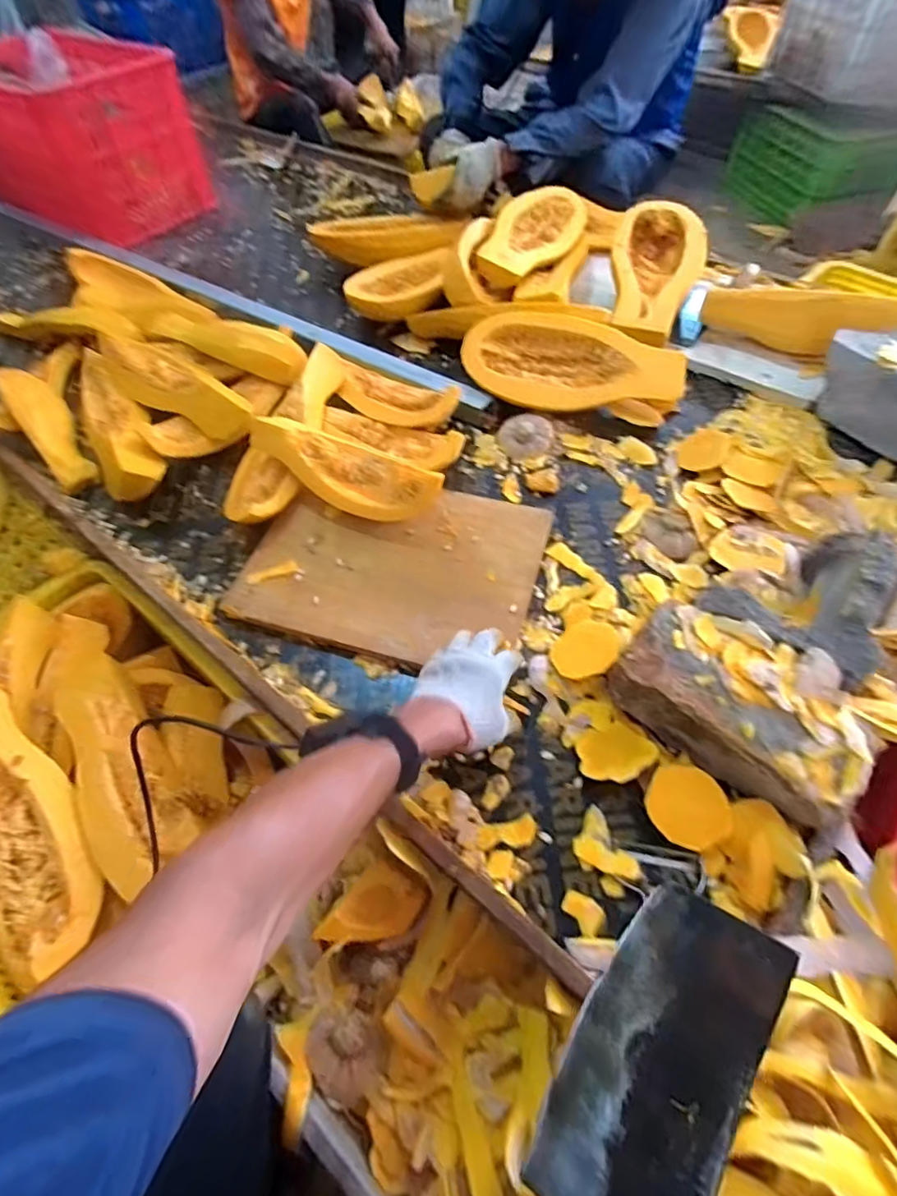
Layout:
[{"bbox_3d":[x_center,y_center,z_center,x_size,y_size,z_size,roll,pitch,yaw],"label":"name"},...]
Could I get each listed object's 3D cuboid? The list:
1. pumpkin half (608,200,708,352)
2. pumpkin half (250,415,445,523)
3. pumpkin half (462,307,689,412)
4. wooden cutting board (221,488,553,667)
[{"bbox_3d":[0.360,-0.569,0.980,0.158,0.087,0.325,15,61,9],"label":"pumpkin half"},{"bbox_3d":[-0.145,-0.182,0.783,0.307,0.068,0.104,24,60,19],"label":"pumpkin half"},{"bbox_3d":[0.195,-0.377,0.899,0.341,0.075,0.157,4,60,3],"label":"pumpkin half"},{"bbox_3d":[-0.071,-0.051,0.738,0.370,0.023,0.266,10,57,11],"label":"wooden cutting board"}]

